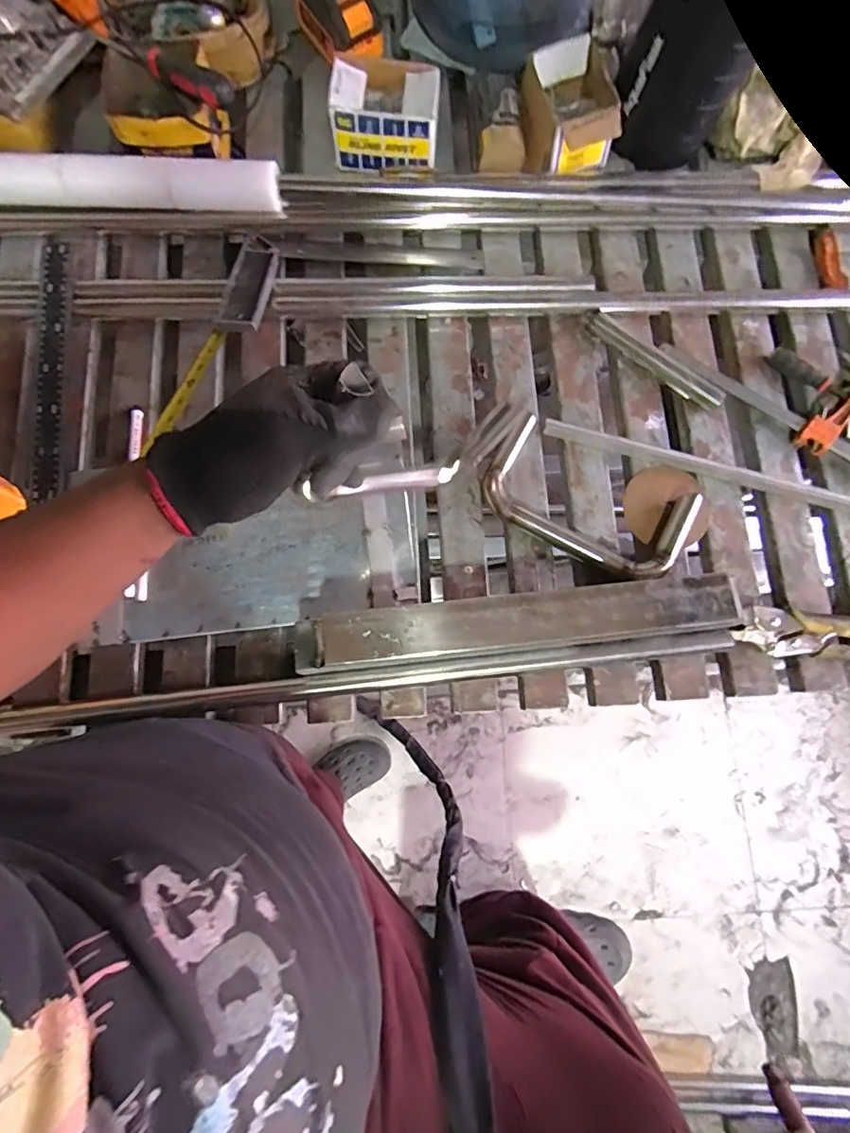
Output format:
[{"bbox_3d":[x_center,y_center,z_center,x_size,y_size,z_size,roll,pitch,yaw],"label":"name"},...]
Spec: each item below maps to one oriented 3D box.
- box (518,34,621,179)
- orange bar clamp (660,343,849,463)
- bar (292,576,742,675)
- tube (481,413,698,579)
[{"bbox_3d":[0.175,-0.567,0.661,0.110,0.070,0.130,-5,78,-2],"label":"box"},{"bbox_3d":[0.432,-0.209,0.631,0.280,0.027,0.092,42,81,8],"label":"orange bar clamp"},{"bbox_3d":[0.090,0.065,0.546,0.448,0.077,0.067,-6,78,-2],"label":"bar"},{"bbox_3d":[0.182,-0.074,0.602,0.224,0.026,0.118,27,79,5],"label":"tube"}]

